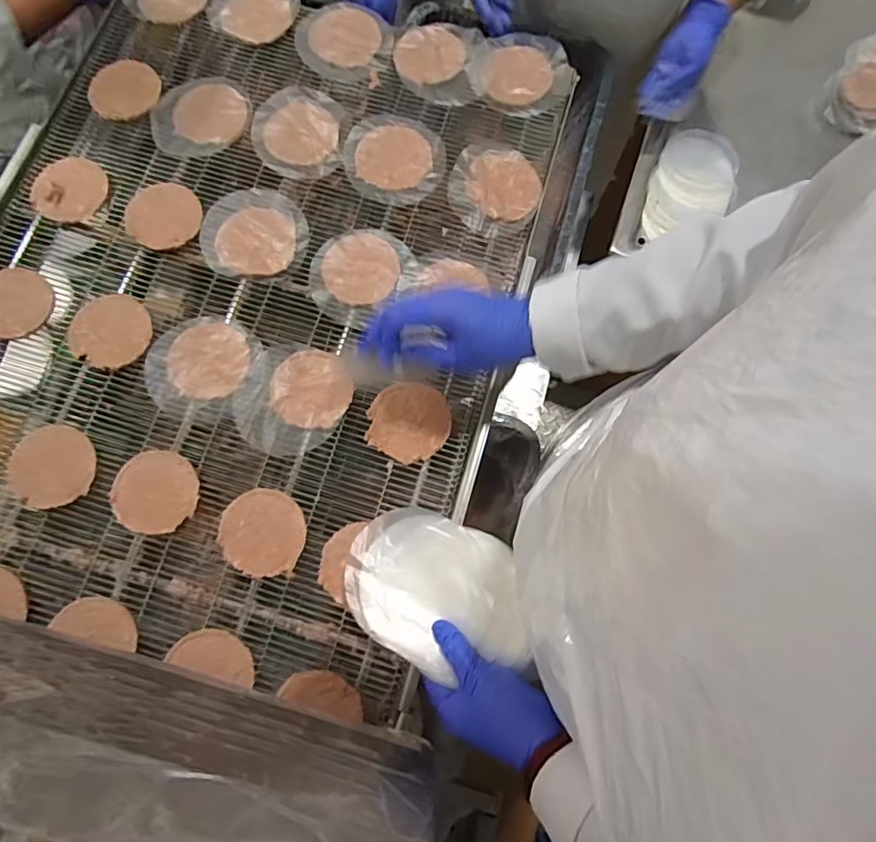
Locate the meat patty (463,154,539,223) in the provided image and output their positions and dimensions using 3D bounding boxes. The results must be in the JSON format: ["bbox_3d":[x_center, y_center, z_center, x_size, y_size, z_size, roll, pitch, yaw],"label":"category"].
[{"bbox_3d":[0.077,-0.277,0.615,0.074,0.010,0.088,-43,81,-9],"label":"meat patty"}]

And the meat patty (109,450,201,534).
[{"bbox_3d":[-0.290,0.073,0.538,0.086,0.005,0.081,-3,78,-1],"label":"meat patty"}]

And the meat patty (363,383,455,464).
[{"bbox_3d":[-0.031,0.000,0.557,0.084,0.010,0.080,27,79,5],"label":"meat patty"}]

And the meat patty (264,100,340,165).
[{"bbox_3d":[-0.162,-0.344,0.629,0.081,0.004,0.080,0,78,0],"label":"meat patty"}]

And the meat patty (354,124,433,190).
[{"bbox_3d":[-0.052,-0.313,0.625,0.086,0.004,0.081,0,78,0],"label":"meat patty"}]

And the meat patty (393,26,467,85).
[{"bbox_3d":[-0.010,-0.453,0.648,0.086,0.009,0.073,-13,78,-3],"label":"meat patty"}]

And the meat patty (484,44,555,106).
[{"bbox_3d":[0.098,-0.424,0.642,0.079,0.010,0.077,0,78,0],"label":"meat patty"}]

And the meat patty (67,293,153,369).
[{"bbox_3d":[-0.360,-0.100,0.578,0.088,0.004,0.082,0,78,0],"label":"meat patty"}]

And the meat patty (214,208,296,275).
[{"bbox_3d":[-0.209,-0.207,0.602,0.087,0.004,0.081,0,78,0],"label":"meat patty"}]

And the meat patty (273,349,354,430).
[{"bbox_3d":[-0.136,-0.034,0.563,0.081,0.006,0.086,0,78,0],"label":"meat patty"}]

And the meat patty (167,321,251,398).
[{"bbox_3d":[-0.249,-0.067,0.569,0.085,0.004,0.083,0,78,0],"label":"meat patty"}]

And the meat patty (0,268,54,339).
[{"bbox_3d":[-0.471,-0.131,0.580,0.085,0.005,0.079,0,78,0],"label":"meat patty"}]

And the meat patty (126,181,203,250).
[{"bbox_3d":[-0.318,-0.238,0.608,0.088,0.004,0.080,0,78,0],"label":"meat patty"}]

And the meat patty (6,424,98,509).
[{"bbox_3d":[-0.398,0.046,0.541,0.086,0.004,0.082,0,78,0],"label":"meat patty"}]

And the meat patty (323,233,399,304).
[{"bbox_3d":[-0.088,-0.173,0.593,0.082,0.010,0.087,0,78,0],"label":"meat patty"}]

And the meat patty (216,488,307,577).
[{"bbox_3d":[-0.176,0.113,0.532,0.085,0.010,0.081,16,78,3],"label":"meat patty"}]

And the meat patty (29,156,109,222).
[{"bbox_3d":[-0.432,-0.273,0.614,0.083,0.006,0.082,0,78,0],"label":"meat patty"}]

